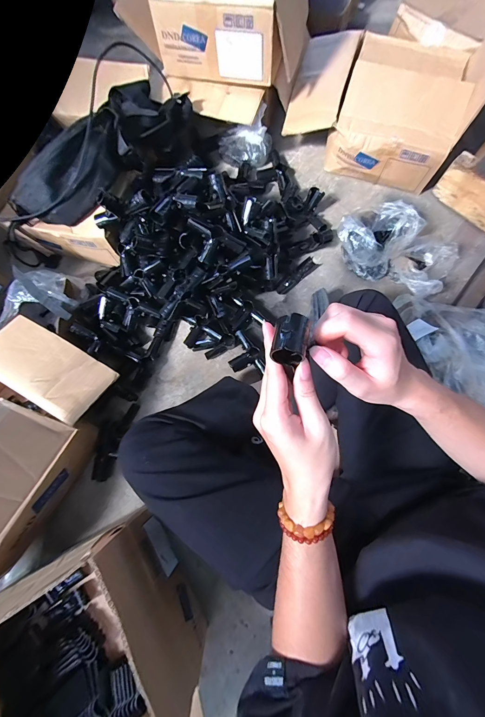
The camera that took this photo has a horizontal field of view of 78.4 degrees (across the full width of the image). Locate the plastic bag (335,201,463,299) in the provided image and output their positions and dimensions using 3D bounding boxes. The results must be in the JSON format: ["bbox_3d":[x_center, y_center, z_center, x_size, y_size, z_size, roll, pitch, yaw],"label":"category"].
[{"bbox_3d":[0.374,-0.268,0.722,0.264,0.113,0.173,39,80,8],"label":"plastic bag"}]

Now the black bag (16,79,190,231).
[{"bbox_3d":[-0.312,-0.467,0.666,0.158,0.129,0.426,31,79,7],"label":"black bag"}]

